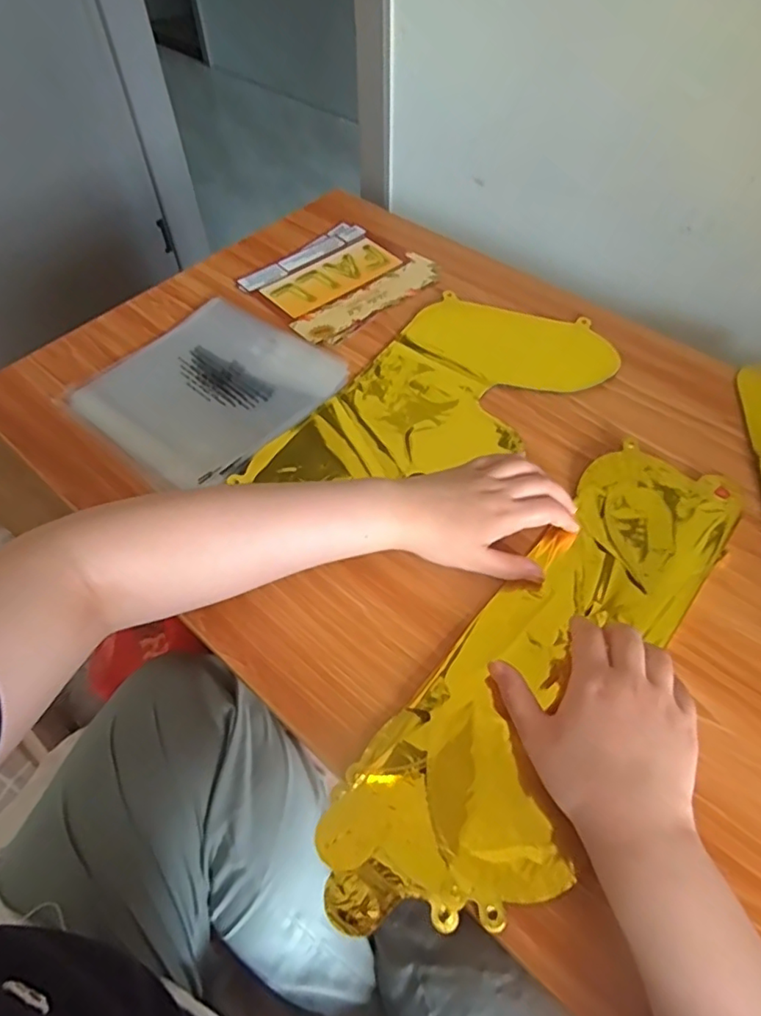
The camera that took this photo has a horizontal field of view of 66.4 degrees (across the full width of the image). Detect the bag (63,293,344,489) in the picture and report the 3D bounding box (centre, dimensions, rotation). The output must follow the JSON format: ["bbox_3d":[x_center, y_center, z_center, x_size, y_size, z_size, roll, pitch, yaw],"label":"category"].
[{"bbox_3d":[-0.174,-0.121,0.593,0.211,0.008,0.211,33,62,22],"label":"bag"}]

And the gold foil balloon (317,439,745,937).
[{"bbox_3d":[0.134,0.110,0.428,0.132,0.017,0.429,35,63,23],"label":"gold foil balloon"}]

